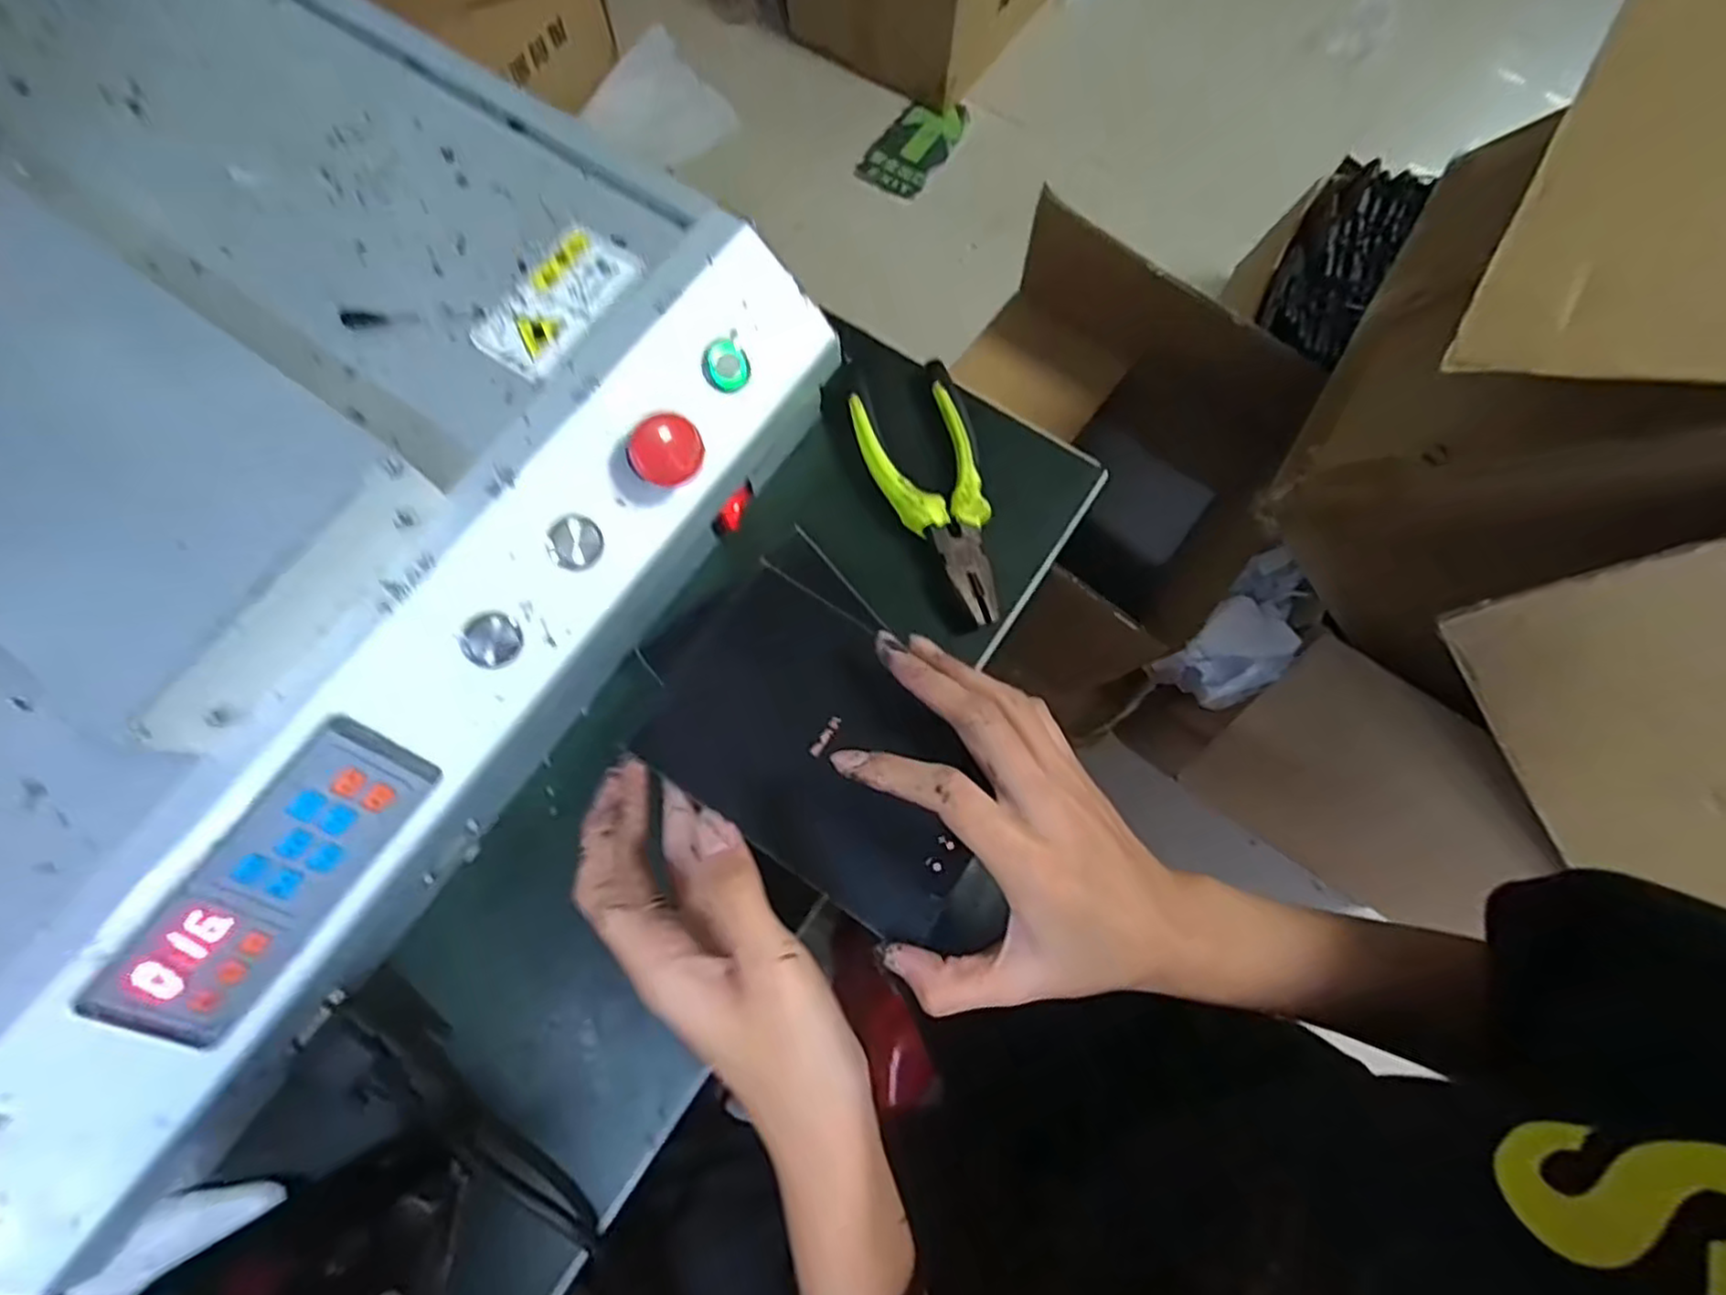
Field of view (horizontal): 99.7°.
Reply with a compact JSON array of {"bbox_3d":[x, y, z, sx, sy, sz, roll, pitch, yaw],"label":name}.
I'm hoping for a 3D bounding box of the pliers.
[{"bbox_3d":[0.041,-0.084,0.388,0.060,0.013,0.150,-18,75,-5],"label":"pliers"}]

